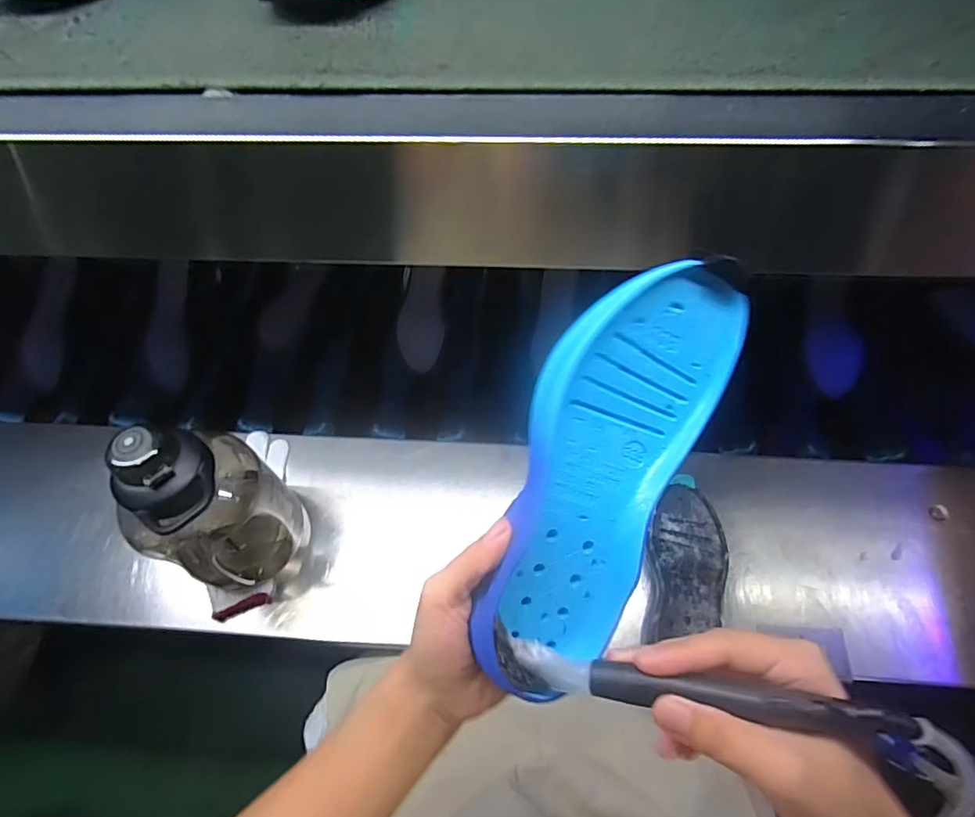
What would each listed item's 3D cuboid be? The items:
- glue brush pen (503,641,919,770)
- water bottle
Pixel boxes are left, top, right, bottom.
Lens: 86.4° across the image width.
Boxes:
[{"bbox_3d":[0.092,0.125,0.224,0.159,0.016,0.018,3,62,15],"label":"glue brush pen"},{"bbox_3d":[-0.254,0.100,0.497,0.102,0.215,0.118,19,64,10],"label":"water bottle"}]

